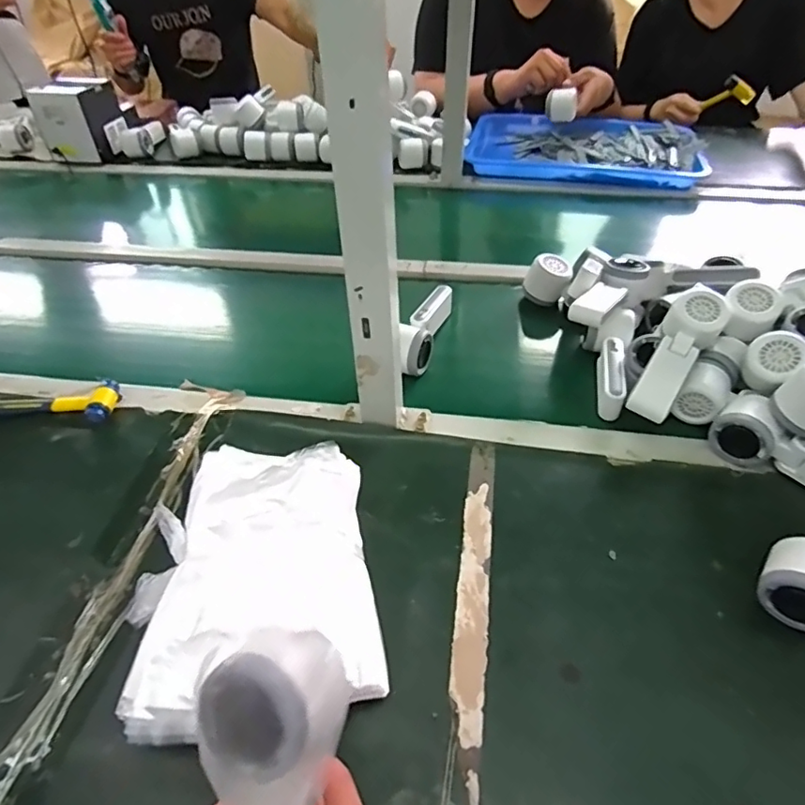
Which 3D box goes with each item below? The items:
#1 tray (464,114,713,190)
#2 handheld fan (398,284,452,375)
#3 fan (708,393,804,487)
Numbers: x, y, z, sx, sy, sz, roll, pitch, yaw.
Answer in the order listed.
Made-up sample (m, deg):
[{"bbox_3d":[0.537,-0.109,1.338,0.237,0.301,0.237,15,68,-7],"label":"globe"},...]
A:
[{"bbox_3d":[0.386,-0.548,1.178,0.475,0.037,0.320,10,46,12],"label":"tray"},{"bbox_3d":[0.030,-0.100,0.708,0.037,0.059,0.170,11,46,13],"label":"handheld fan"},{"bbox_3d":[0.400,0.048,0.541,0.168,0.053,0.065,24,50,24],"label":"fan"}]

